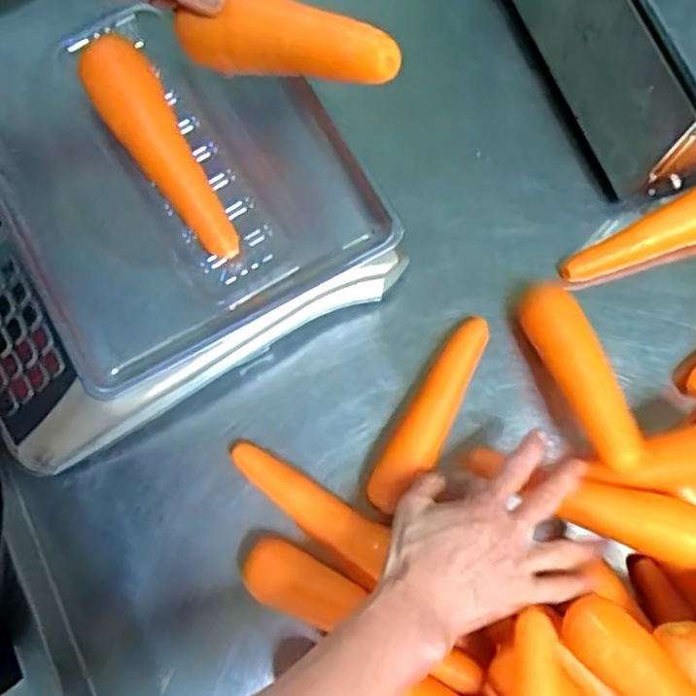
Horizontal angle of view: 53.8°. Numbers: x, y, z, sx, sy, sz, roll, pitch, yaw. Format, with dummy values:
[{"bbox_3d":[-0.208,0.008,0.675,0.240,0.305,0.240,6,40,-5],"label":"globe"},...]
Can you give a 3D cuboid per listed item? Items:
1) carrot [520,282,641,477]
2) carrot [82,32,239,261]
[{"bbox_3d":[0.180,0.020,0.524,0.047,0.037,0.151,-29,65,27],"label":"carrot"},{"bbox_3d":[-0.123,-0.136,0.461,0.045,0.043,0.159,-34,79,-7],"label":"carrot"}]

